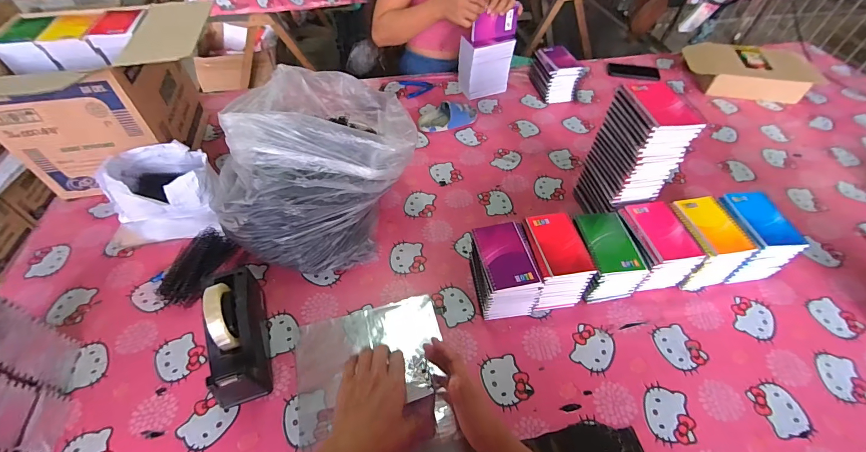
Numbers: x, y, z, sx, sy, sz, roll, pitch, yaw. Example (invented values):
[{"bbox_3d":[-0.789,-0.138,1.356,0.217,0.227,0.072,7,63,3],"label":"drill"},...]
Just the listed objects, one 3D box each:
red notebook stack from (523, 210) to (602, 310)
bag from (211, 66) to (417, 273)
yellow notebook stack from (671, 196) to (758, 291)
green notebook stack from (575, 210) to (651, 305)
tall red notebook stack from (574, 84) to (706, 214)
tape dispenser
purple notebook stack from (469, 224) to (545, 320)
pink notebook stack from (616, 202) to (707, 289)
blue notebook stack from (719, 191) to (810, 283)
[{"bbox_3d":[0.224,0.069,0.704,0.112,0.119,0.140,-8,51,-7],"label":"red notebook stack"},{"bbox_3d":[-0.219,-0.133,0.770,0.354,0.269,0.399,0,51,-1],"label":"bag"},{"bbox_3d":[0.524,0.035,0.731,0.103,0.124,0.137,-6,51,-6],"label":"yellow notebook stack"},{"bbox_3d":[0.324,0.062,0.714,0.105,0.112,0.134,-7,51,-7],"label":"green notebook stack"},{"bbox_3d":[0.394,-0.129,0.744,0.096,0.265,0.138,-11,52,-10],"label":"tall red notebook stack"},{"bbox_3d":[-0.326,0.175,0.610,0.074,0.131,0.204,-13,52,-11],"label":"tape dispenser"},{"bbox_3d":[0.129,0.093,0.678,0.107,0.129,0.150,-10,52,-9],"label":"purple notebook stack"},{"bbox_3d":[0.422,0.043,0.727,0.102,0.121,0.132,-8,51,-8],"label":"pink notebook stack"},{"bbox_3d":[0.622,0.025,0.745,0.106,0.128,0.144,-9,51,-8],"label":"blue notebook stack"}]

